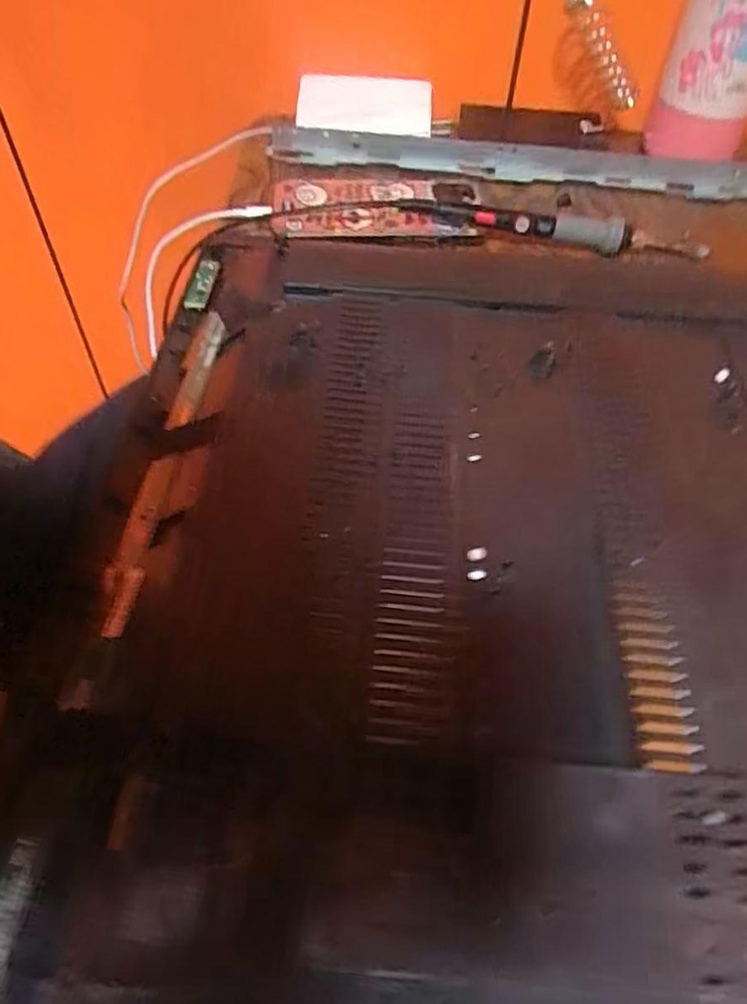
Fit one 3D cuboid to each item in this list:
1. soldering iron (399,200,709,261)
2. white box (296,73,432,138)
[{"bbox_3d":[0.117,-0.179,0.437,0.196,0.021,0.028,9,52,4],"label":"soldering iron"},{"bbox_3d":[-0.007,-0.305,0.518,0.103,0.030,0.049,8,52,4],"label":"white box"}]

